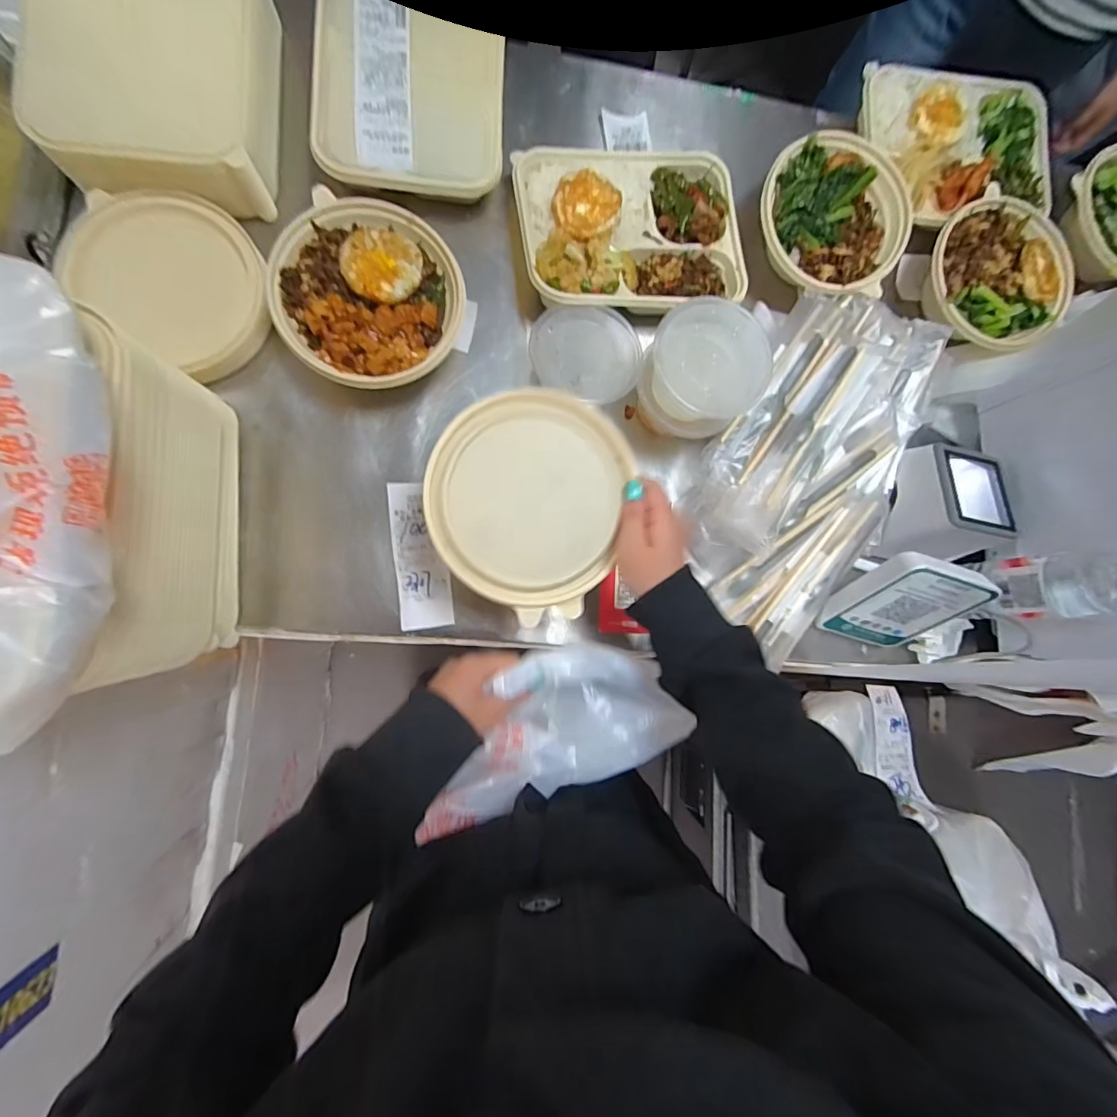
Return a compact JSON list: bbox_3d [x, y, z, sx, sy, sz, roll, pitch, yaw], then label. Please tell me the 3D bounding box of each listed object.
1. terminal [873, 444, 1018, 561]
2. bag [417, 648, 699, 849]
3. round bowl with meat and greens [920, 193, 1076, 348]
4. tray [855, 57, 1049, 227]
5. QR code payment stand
[{"bbox_3d":[0.431,-0.062,0.554,0.089,0.075,0.127,16,84,-7],"label":"terminal"},{"bbox_3d":[-0.013,0.154,0.449,0.234,0.075,0.137,-20,89,-9],"label":"bag"},{"bbox_3d":[0.515,-0.339,0.606,0.170,0.058,0.177,1,86,-8],"label":"round bowl with meat and greens"},{"bbox_3d":[0.492,-0.505,0.613,0.241,0.036,0.183,-2,86,-8],"label":"tray"},{"bbox_3d":[0.361,0.052,0.518,0.105,0.119,0.077,21,84,-6],"label":"QR code payment stand"}]

